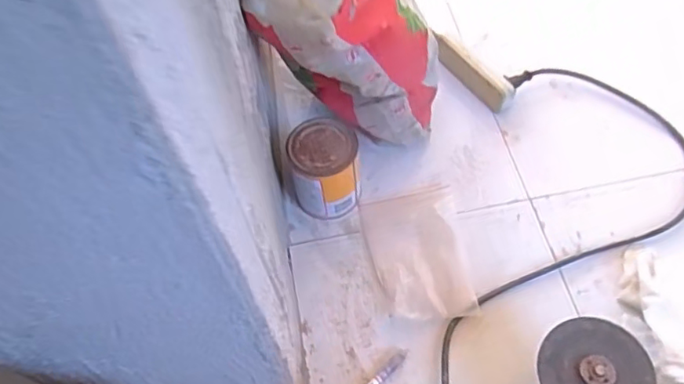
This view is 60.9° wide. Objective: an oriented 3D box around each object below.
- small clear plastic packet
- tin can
[{"bbox_3d":[0.089,0.069,0.694,0.111,0.015,0.168,-7,58,-1],"label":"small clear plastic packet"},{"bbox_3d":[-0.020,-0.024,0.708,0.079,0.096,0.086,-1,58,2],"label":"tin can"}]

